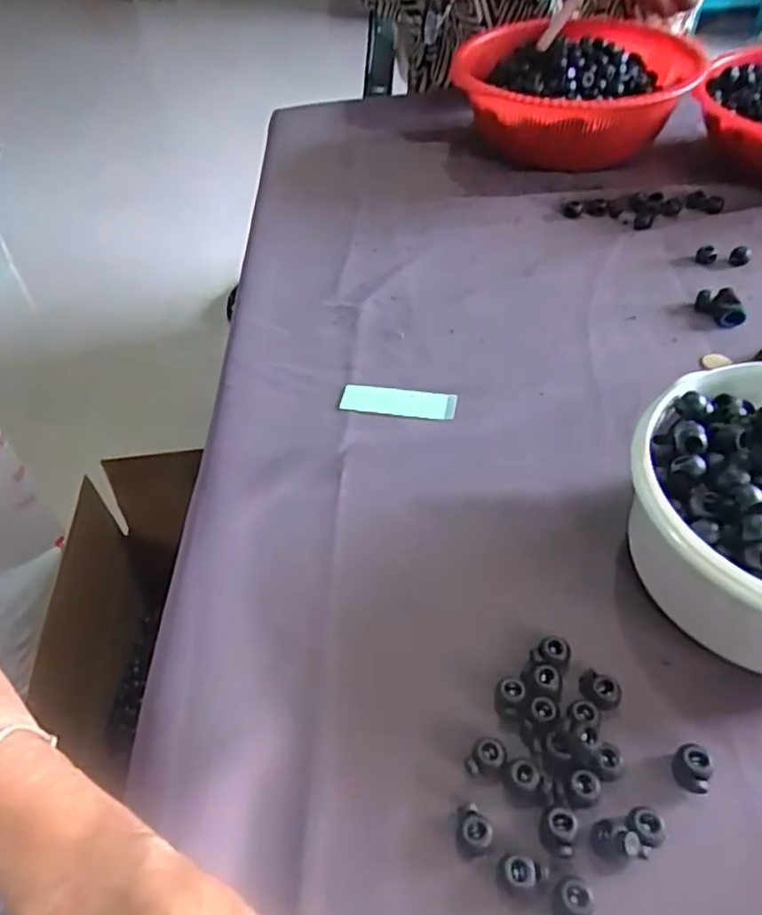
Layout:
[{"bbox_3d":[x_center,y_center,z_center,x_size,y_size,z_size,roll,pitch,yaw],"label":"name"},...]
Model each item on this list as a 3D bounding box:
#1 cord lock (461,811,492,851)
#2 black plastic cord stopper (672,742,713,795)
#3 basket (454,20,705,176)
[{"bbox_3d":[0.040,0.158,0.291,0.013,0.010,0.013,-3,47,4],"label":"cord lock"},{"bbox_3d":[0.137,0.136,0.302,0.015,0.010,0.017,17,52,20],"label":"black plastic cord stopper"},{"bbox_3d":[0.197,-0.362,0.706,0.234,0.091,0.217,-2,48,4],"label":"basket"}]

